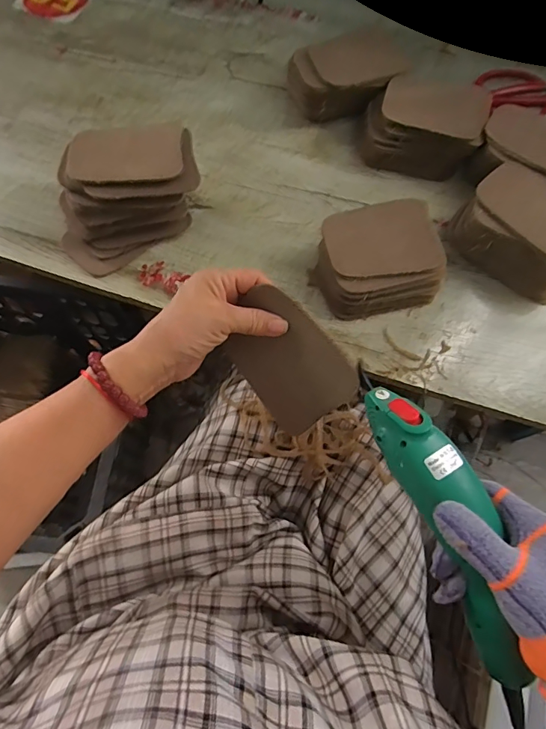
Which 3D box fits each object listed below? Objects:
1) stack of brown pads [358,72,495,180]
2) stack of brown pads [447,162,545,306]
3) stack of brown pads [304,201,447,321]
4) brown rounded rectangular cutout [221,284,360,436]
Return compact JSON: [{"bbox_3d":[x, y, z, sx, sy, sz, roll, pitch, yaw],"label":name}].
[{"bbox_3d":[0.187,-0.298,0.550,0.142,0.058,0.107,10,68,3],"label":"stack of brown pads"},{"bbox_3d":[0.279,-0.150,0.492,0.138,0.063,0.105,35,72,12],"label":"stack of brown pads"},{"bbox_3d":[0.113,-0.114,0.479,0.129,0.051,0.106,-15,69,-7],"label":"stack of brown pads"},{"bbox_3d":[0.008,-0.002,0.356,0.108,0.005,0.080,49,118,9],"label":"brown rounded rectangular cutout"}]

